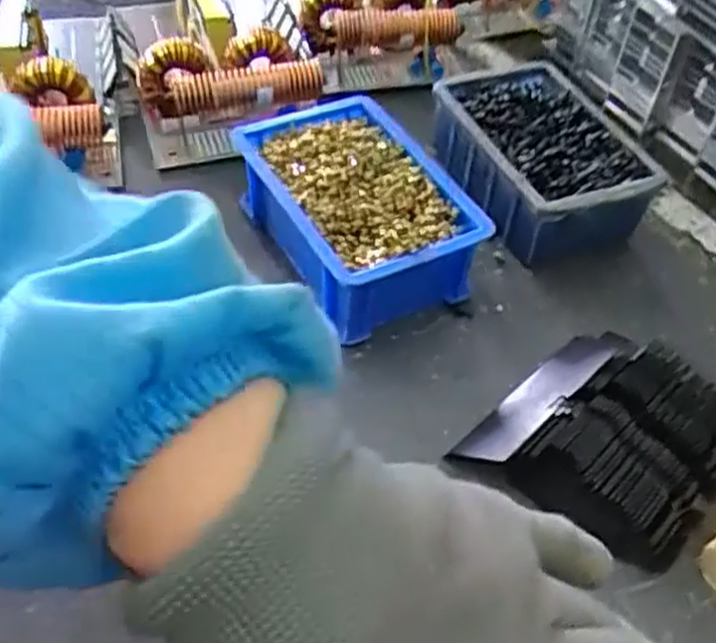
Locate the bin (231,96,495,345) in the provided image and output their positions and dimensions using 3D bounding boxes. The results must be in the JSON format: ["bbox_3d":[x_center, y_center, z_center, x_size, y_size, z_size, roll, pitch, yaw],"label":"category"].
[{"bbox_3d":[-0.003,-0.069,0.472,0.113,0.048,0.153,-19,52,-19],"label":"bin"}]

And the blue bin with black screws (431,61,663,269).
[{"bbox_3d":[0.117,-0.107,0.520,0.104,0.053,0.155,-15,51,-16],"label":"blue bin with black screws"}]

